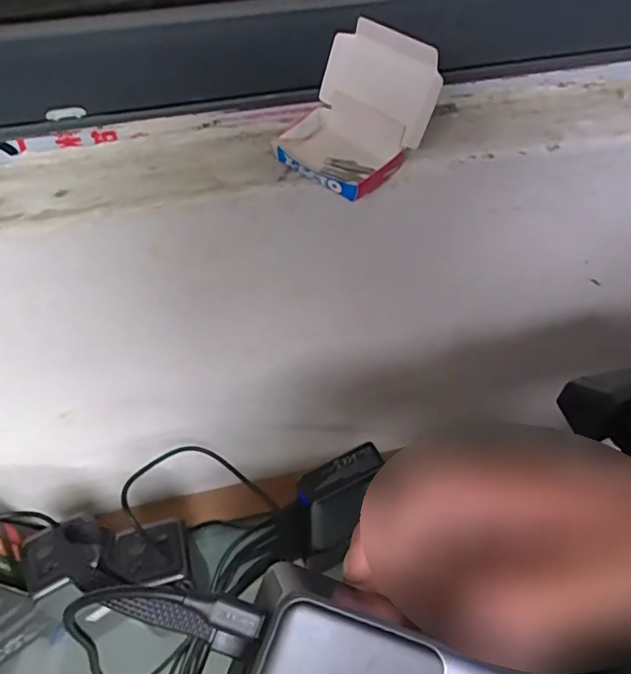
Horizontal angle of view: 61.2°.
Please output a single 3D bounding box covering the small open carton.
[{"bbox_3d":[0.022,-0.125,0.295,0.071,0.062,0.075,29,55,23],"label":"small open carton"}]

